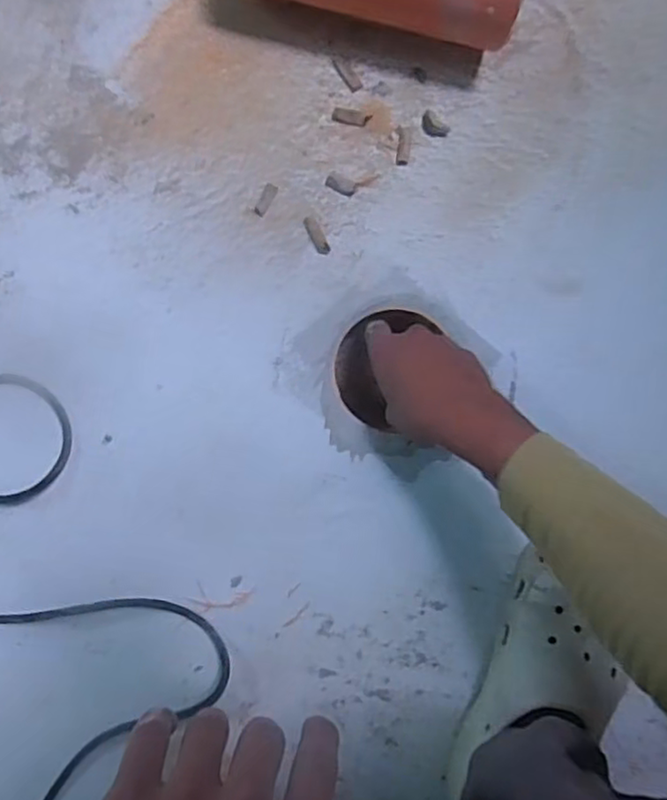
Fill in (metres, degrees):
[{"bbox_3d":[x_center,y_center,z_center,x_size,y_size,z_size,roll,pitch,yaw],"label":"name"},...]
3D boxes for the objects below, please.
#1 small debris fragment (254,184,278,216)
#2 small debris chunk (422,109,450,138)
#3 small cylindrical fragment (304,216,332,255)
[{"bbox_3d":[-0.054,-0.161,0.516,0.011,0.004,0.028,25,90,-3],"label":"small debris fragment"},{"bbox_3d":[0.082,-0.225,0.527,0.015,0.004,0.026,-45,93,-1],"label":"small debris chunk"},{"bbox_3d":[-0.014,-0.133,0.522,0.011,0.005,0.033,-31,93,-2],"label":"small cylindrical fragment"}]

